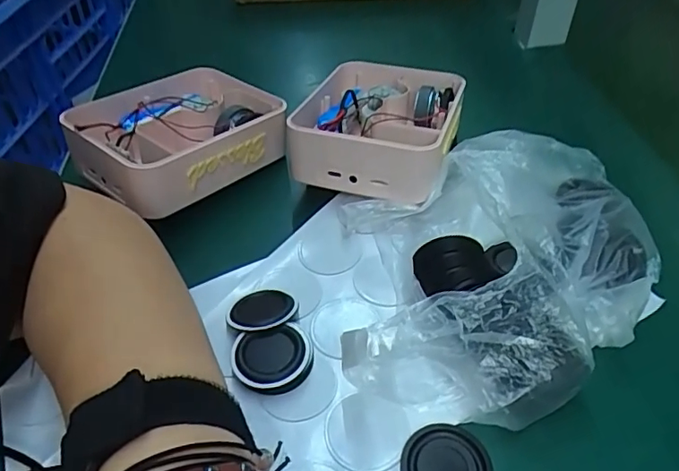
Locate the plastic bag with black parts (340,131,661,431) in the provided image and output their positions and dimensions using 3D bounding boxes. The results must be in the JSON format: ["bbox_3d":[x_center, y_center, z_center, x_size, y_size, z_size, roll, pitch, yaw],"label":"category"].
[{"bbox_3d":[0.083,0.007,0.287,0.168,0.047,0.191,6,44,7],"label":"plastic bag with black parts"}]

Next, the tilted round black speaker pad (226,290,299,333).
[{"bbox_3d":[-0.042,0.040,0.289,0.037,0.004,0.032,-13,30,-11],"label":"tilted round black speaker pad"}]

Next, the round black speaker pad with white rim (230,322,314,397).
[{"bbox_3d":[-0.033,0.062,0.269,0.039,0.011,0.032,-9,45,-9],"label":"round black speaker pad with white rim"}]

